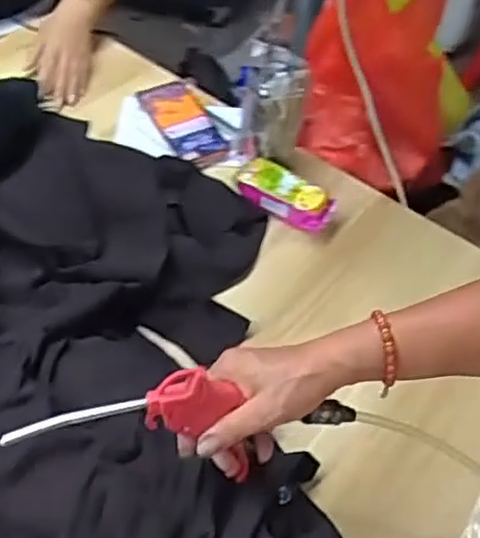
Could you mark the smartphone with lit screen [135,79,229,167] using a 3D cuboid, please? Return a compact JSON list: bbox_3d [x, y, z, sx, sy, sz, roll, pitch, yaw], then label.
[{"bbox_3d":[-0.082,-0.216,1.023,0.077,0.020,0.167,-19,55,-21],"label":"smartphone with lit screen"}]

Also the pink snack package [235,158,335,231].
[{"bbox_3d":[0.061,-0.098,0.923,0.128,0.029,0.068,30,53,18],"label":"pink snack package"}]

